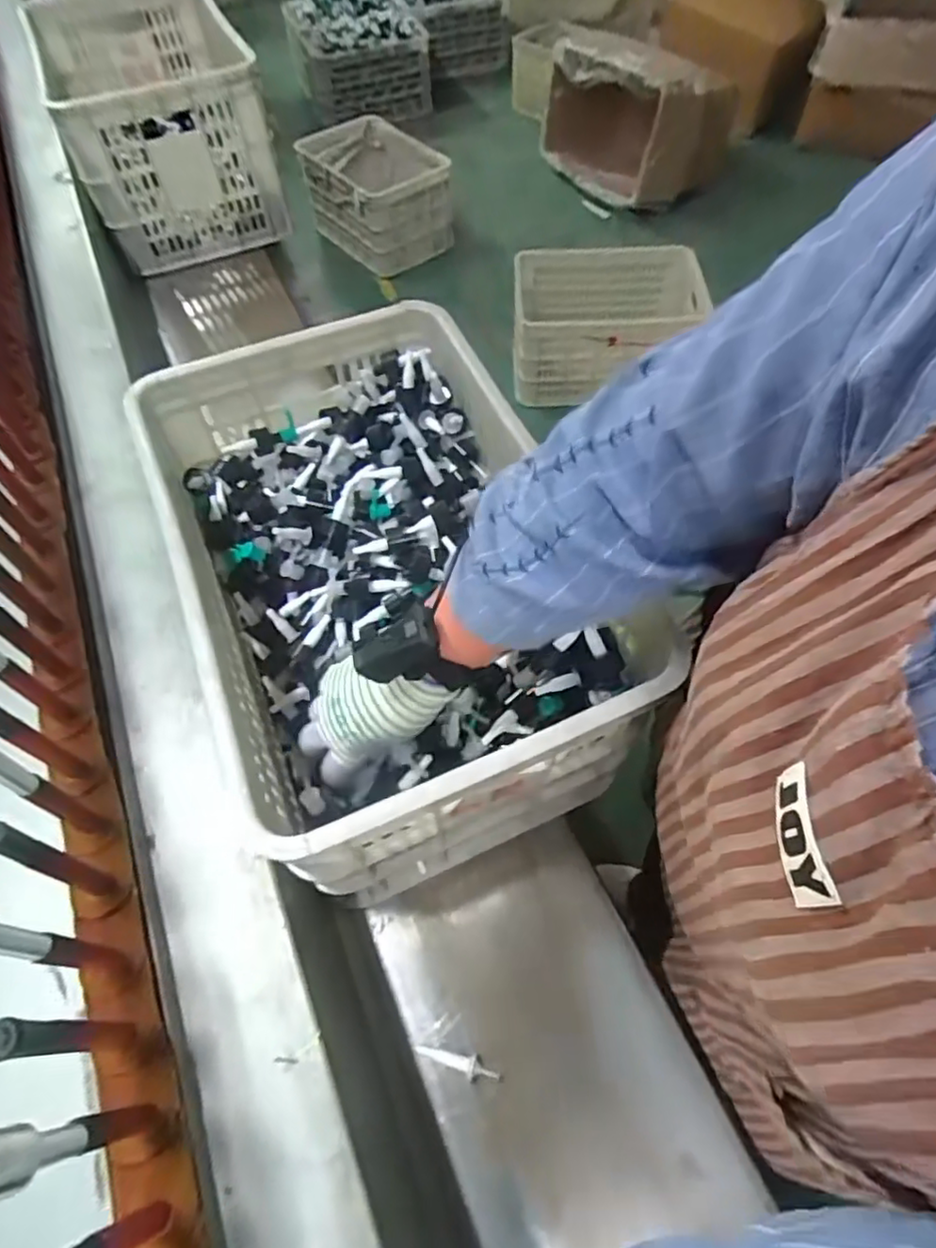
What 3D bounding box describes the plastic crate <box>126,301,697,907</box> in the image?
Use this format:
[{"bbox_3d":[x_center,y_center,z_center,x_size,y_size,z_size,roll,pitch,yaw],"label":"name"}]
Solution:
[{"bbox_3d":[-0.084,-0.052,0.657,0.347,0.209,0.531,-22,61,-10],"label":"plastic crate"}]

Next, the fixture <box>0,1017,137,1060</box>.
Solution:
[{"bbox_3d":[-0.230,0.241,0.374,0.012,0.145,0.017,-4,59,0],"label":"fixture"}]

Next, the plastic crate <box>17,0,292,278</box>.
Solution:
[{"bbox_3d":[-0.588,-0.985,1.244,0.359,0.284,0.528,-22,61,-10],"label":"plastic crate"}]

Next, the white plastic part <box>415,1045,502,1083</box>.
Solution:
[{"bbox_3d":[-0.008,0.407,0.596,0.082,0.016,0.020,18,61,12],"label":"white plastic part"}]

